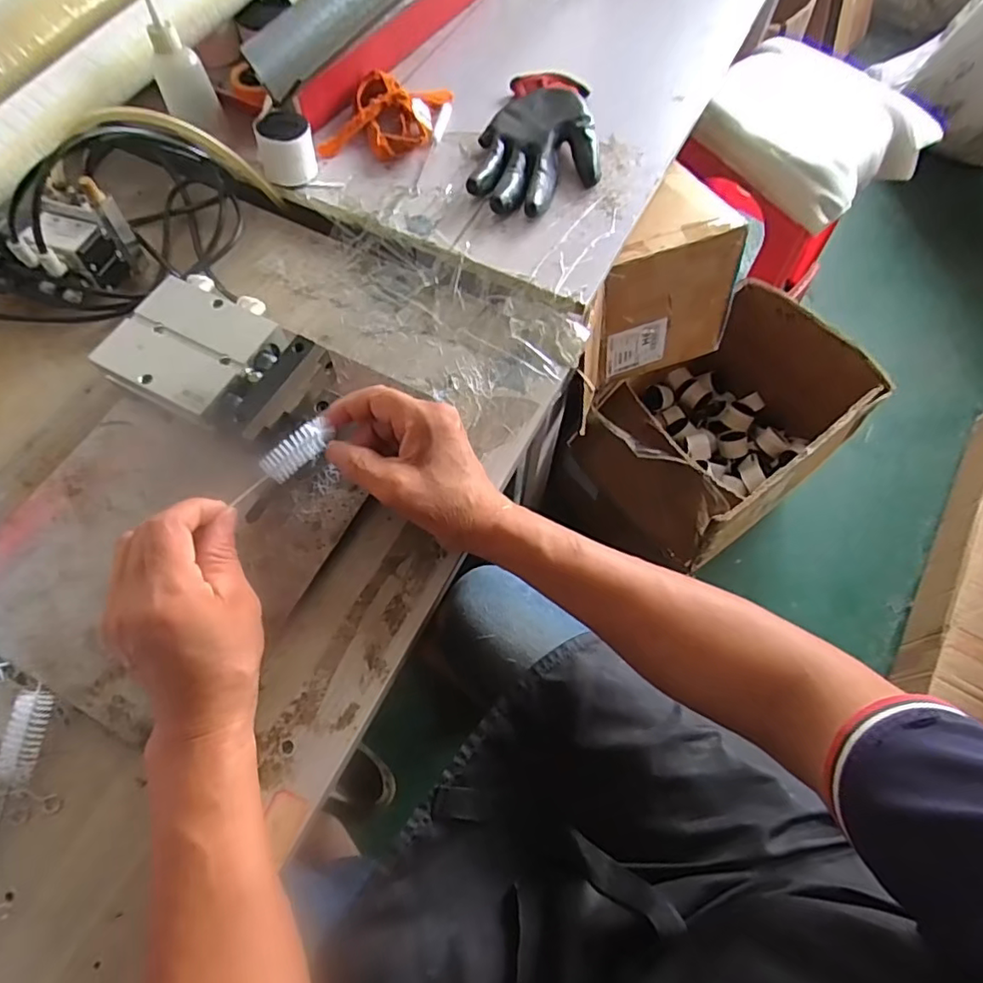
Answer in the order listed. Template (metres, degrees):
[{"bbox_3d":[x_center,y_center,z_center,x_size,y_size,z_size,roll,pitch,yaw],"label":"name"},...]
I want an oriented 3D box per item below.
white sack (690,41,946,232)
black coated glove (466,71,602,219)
[{"bbox_3d":[0.563,-0.651,1.014,0.330,0.098,0.342,-38,72,-16],"label":"white sack"},{"bbox_3d":[0.050,-0.351,0.571,0.120,0.036,0.209,7,66,2],"label":"black coated glove"}]

